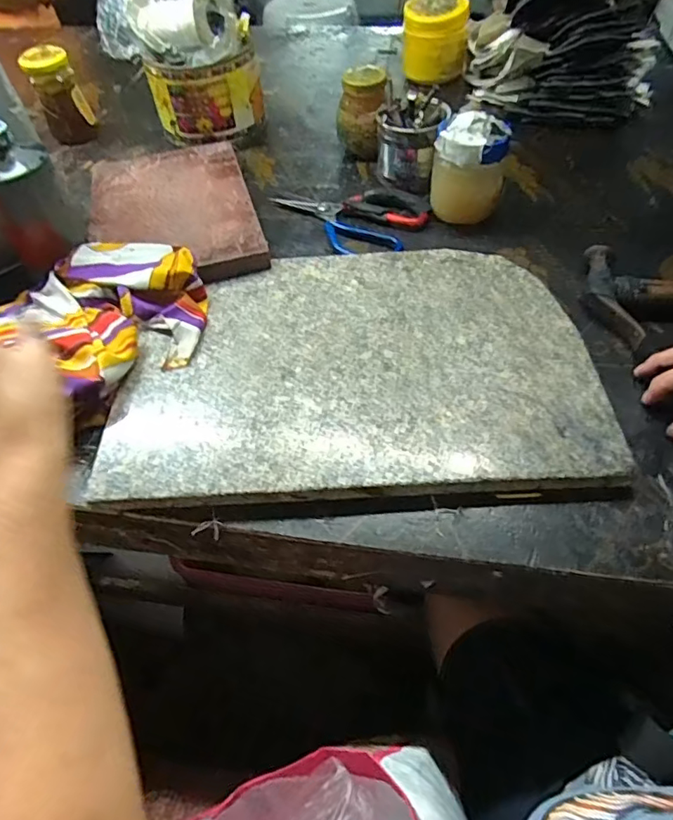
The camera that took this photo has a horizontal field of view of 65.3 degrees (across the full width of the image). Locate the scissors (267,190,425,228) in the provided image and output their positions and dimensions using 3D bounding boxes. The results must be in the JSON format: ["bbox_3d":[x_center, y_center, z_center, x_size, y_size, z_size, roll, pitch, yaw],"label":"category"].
[{"bbox_3d":[0.016,-0.242,0.615,0.182,0.011,0.047,10,53,12],"label":"scissors"}]

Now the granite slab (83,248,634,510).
[{"bbox_3d":[0.014,-0.044,0.467,0.391,0.022,0.267,-2,52,2],"label":"granite slab"}]

